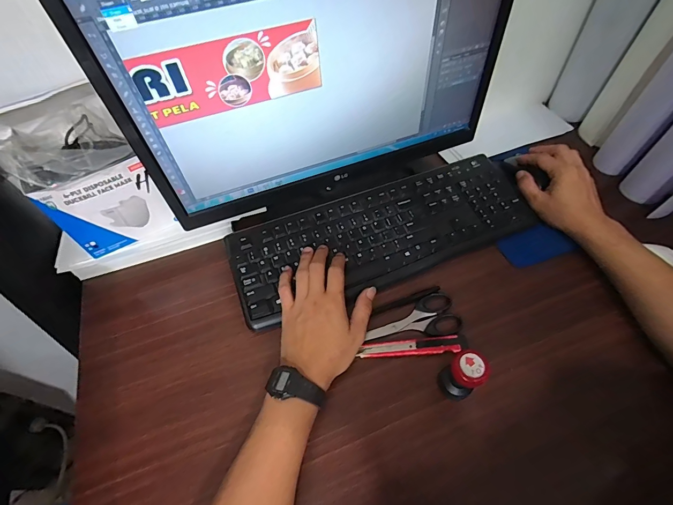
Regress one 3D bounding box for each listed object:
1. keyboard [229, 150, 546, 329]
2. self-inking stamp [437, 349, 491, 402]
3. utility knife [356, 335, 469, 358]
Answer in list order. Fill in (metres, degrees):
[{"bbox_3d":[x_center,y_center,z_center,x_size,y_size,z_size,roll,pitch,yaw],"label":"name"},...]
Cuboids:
[{"bbox_3d":[0.069,-0.031,0.492,0.440,0.023,0.150,-17,57,-9],"label":"keyboard"},{"bbox_3d":[0.133,0.132,0.360,0.031,0.078,0.035,-30,60,-17],"label":"self-inking stamp"},{"bbox_3d":[0.095,0.114,0.408,0.127,0.010,0.020,-4,56,-1],"label":"utility knife"}]

